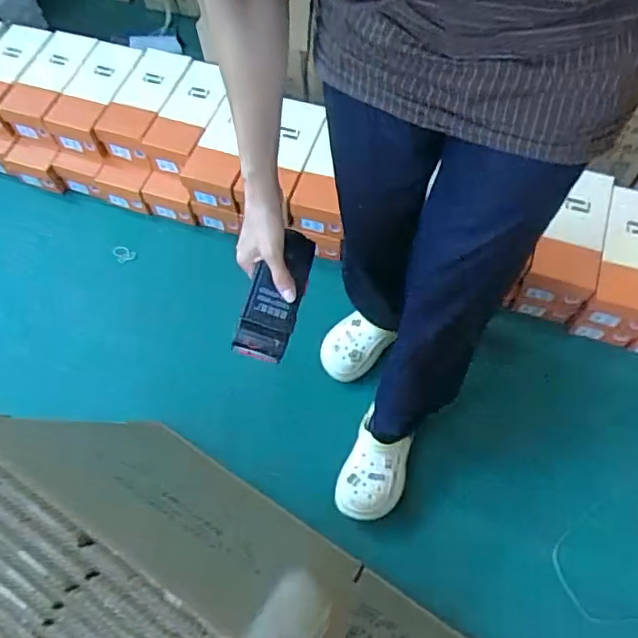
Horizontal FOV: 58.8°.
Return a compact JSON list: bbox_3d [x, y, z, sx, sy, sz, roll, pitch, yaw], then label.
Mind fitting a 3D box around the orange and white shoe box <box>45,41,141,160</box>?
[{"bbox_3d":[-0.530,-0.526,1.348,0.138,0.091,0.290,13,66,8],"label":"orange and white shoe box"}]

